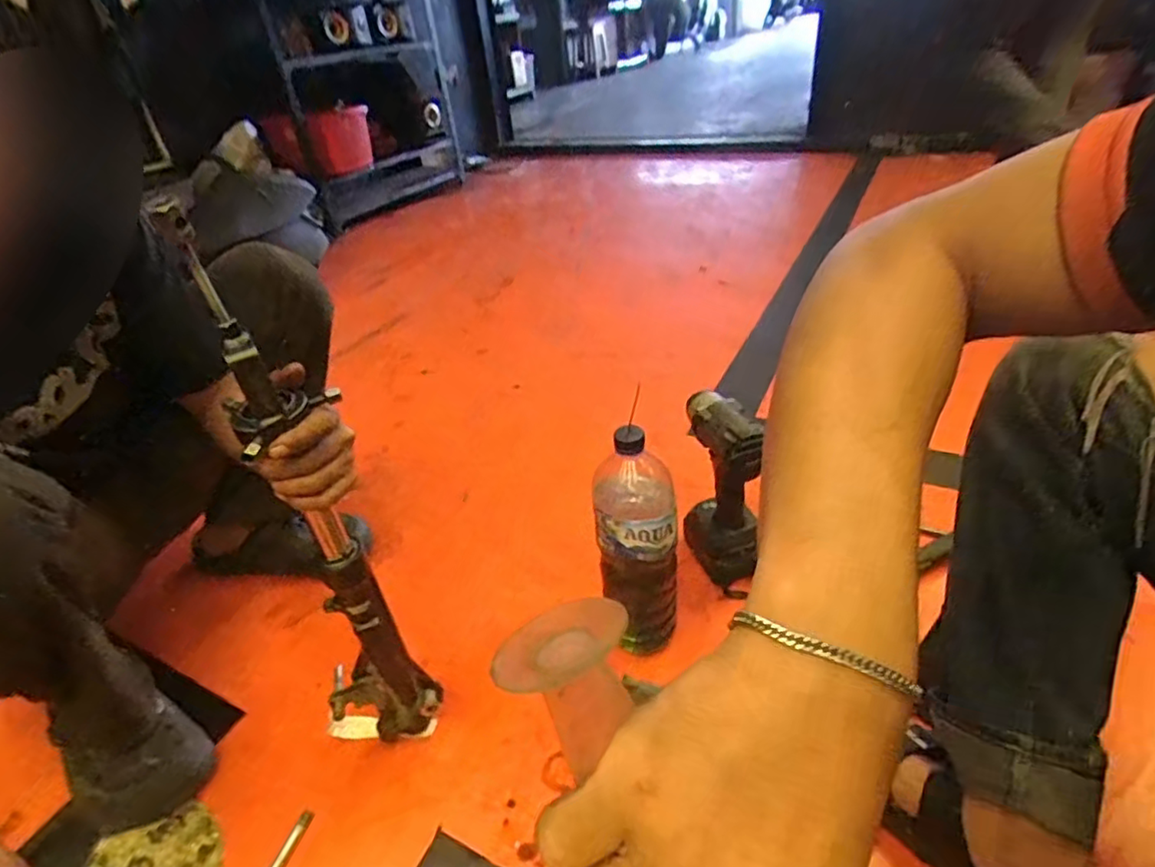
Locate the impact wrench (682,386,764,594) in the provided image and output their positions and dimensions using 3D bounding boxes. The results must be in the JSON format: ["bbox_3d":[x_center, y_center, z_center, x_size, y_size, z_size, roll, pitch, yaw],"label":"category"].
[{"bbox_3d":[0.184,0.075,0.813,0.069,0.248,0.152,-12,36,-8],"label":"impact wrench"}]

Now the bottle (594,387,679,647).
[{"bbox_3d":[0.069,0.128,0.693,0.087,0.288,0.076,-21,37,-19],"label":"bottle"}]

